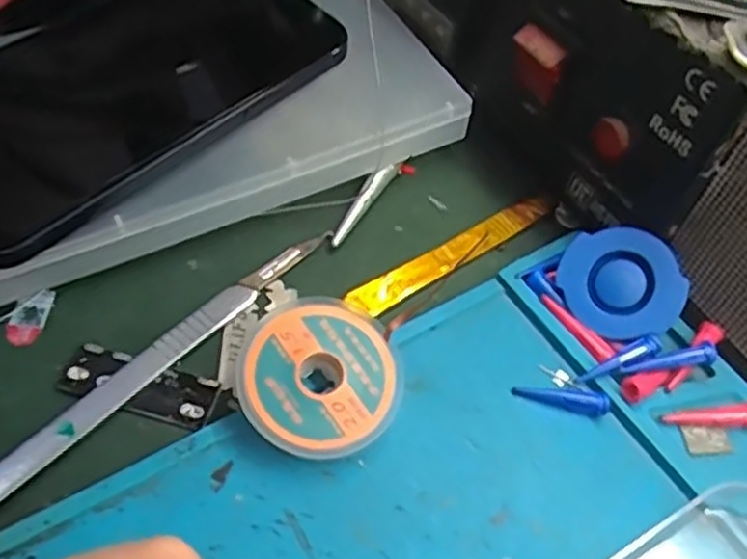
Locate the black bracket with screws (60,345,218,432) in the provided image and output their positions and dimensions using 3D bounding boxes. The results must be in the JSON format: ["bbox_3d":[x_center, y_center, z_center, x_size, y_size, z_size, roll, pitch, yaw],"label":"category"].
[{"bbox_3d":[-0.068,0.030,0.216,0.044,0.004,0.017,13,54,4],"label":"black bracket with screws"}]

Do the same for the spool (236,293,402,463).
[{"bbox_3d":[-0.015,0.028,0.211,0.044,0.010,0.044,5,64,-10],"label":"spool"}]

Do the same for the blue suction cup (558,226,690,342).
[{"bbox_3d":[0.078,0.001,0.233,0.035,0.004,0.034,-12,82,14],"label":"blue suction cup"}]

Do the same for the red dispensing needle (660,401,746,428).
[{"bbox_3d":[0.099,0.041,0.218,0.029,0.006,0.006,-2,54,-7],"label":"red dispensing needle"}]

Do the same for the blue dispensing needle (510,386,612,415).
[{"bbox_3d":[0.056,0.035,0.222,0.028,0.006,0.006,13,54,4],"label":"blue dispensing needle"}]

